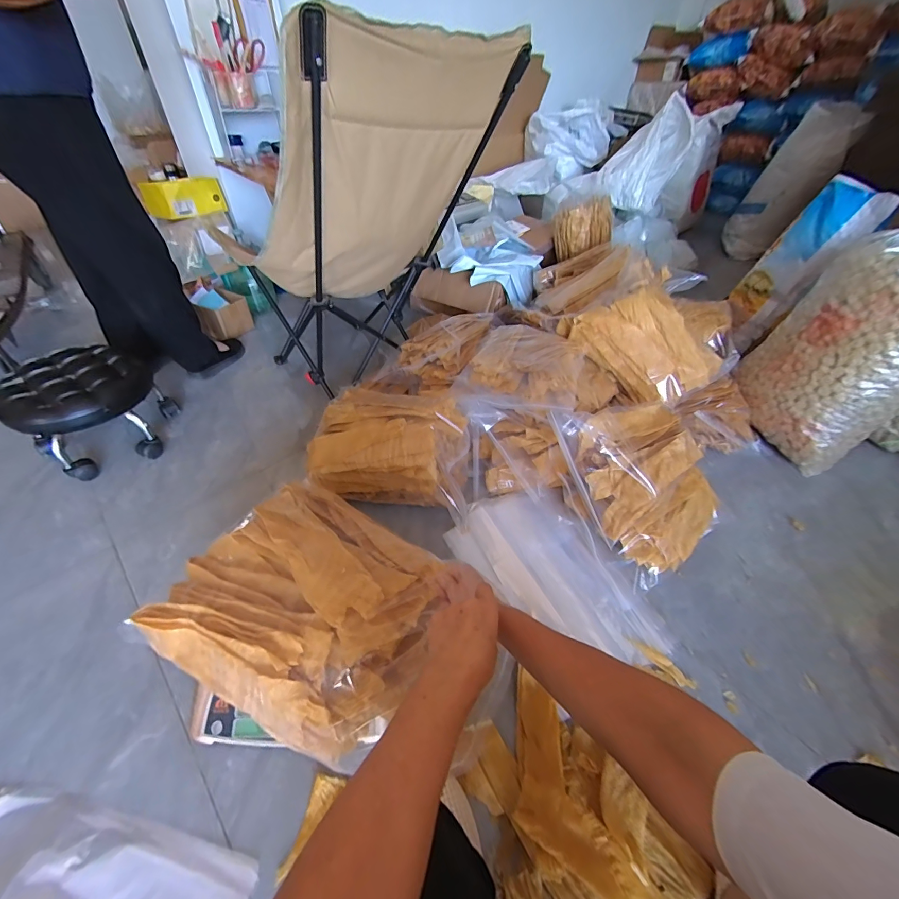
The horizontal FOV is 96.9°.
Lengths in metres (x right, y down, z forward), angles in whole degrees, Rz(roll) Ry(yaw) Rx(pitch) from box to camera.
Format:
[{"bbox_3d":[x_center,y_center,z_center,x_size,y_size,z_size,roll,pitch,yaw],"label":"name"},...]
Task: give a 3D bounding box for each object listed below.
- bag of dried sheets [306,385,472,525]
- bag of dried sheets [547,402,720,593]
[{"bbox_3d":[-0.137,0.002,0.966,0.394,0.226,0.240,12,47,10],"label":"bag of dried sheets"},{"bbox_3d":[0.477,0.059,0.967,0.352,0.069,0.419,-21,78,-21],"label":"bag of dried sheets"}]

